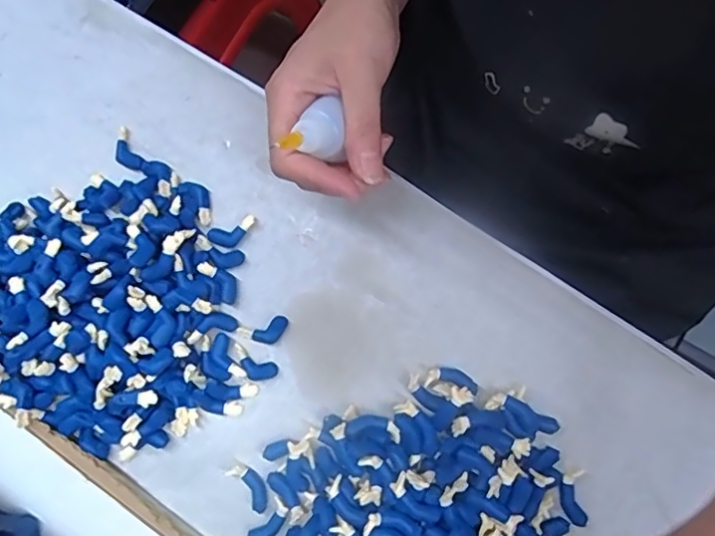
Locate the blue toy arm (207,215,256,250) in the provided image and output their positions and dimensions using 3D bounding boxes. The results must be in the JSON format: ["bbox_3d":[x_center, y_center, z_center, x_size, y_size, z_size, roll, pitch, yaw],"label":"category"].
[{"bbox_3d":[-0.072,-0.020,0.329,0.028,0.006,0.013,-24,82,-1],"label":"blue toy arm"}]

